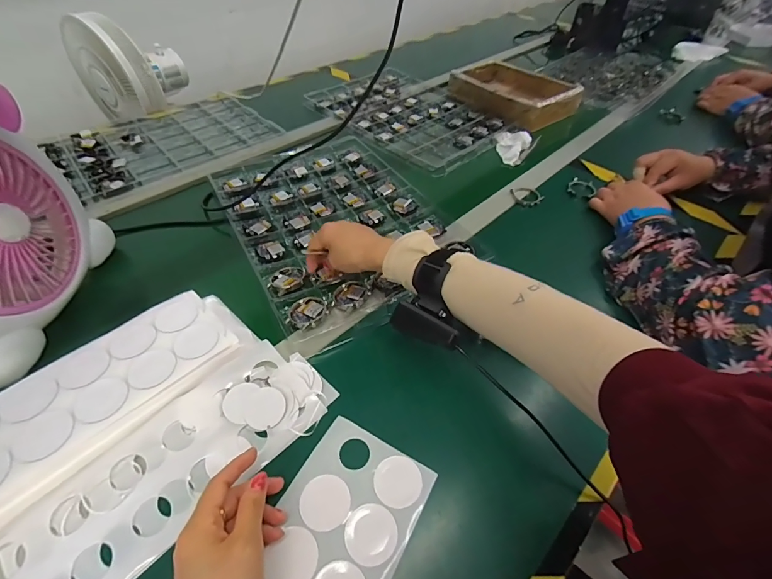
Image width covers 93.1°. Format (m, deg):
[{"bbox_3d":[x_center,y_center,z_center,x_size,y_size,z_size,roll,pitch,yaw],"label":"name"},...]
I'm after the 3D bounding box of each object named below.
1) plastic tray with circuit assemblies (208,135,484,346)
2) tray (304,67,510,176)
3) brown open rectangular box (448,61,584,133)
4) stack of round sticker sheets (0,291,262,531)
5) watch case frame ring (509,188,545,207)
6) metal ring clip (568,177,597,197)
[{"bbox_3d":[-0.088,-0.126,0.589,0.293,0.019,0.423,-24,53,-20],"label":"plastic tray with circuit assemblies"},{"bbox_3d":[0.058,-0.421,0.854,0.443,0.019,0.315,37,57,28],"label":"tray"},{"bbox_3d":[0.316,-0.492,0.899,0.220,0.054,0.283,-29,55,-24],"label":"brown open rectangular box"},{"bbox_3d":[-0.283,0.105,0.356,0.114,0.036,0.302,36,57,27],"label":"stack of round sticker sheets"},{"bbox_3d":[0.245,-0.162,0.633,0.050,0.010,0.044,-21,52,-18],"label":"watch case frame ring"},{"bbox_3d":[0.355,-0.185,0.660,0.047,0.006,0.048,18,50,14],"label":"metal ring clip"}]

